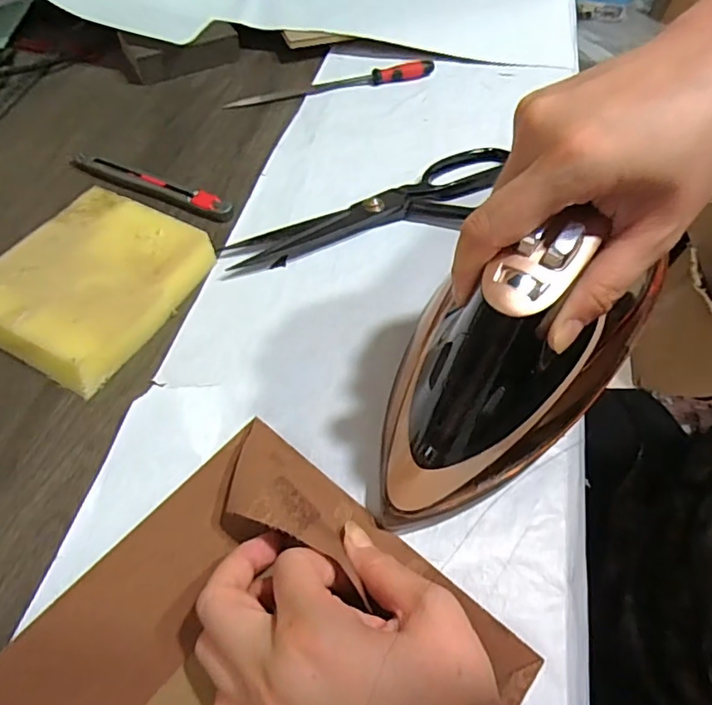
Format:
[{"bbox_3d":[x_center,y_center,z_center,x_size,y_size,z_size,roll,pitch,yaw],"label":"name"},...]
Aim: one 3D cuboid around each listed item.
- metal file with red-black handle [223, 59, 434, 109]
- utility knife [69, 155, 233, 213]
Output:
[{"bbox_3d":[-0.020,-0.248,0.502,0.197,0.011,0.016,-15,58,-13],"label":"metal file with red-black handle"},{"bbox_3d":[-0.157,-0.130,0.418,0.141,0.008,0.020,19,57,10],"label":"utility knife"}]

